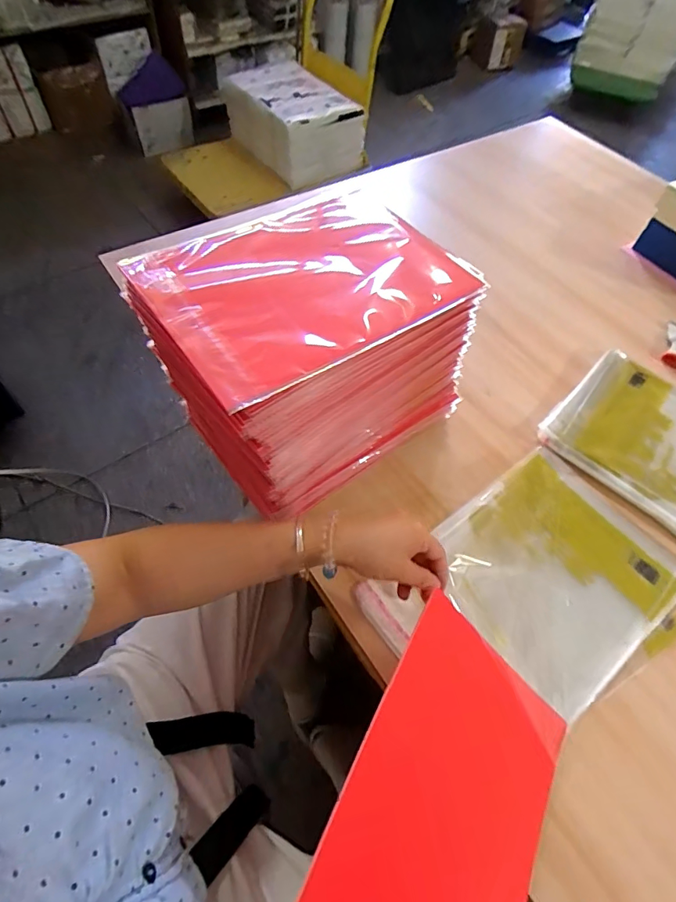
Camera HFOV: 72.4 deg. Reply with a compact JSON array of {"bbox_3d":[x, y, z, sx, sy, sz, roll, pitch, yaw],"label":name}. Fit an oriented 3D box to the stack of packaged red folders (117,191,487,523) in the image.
[{"bbox_3d":[-0.020,-0.118,0.524,0.317,0.224,0.219,-35,66,-22],"label":"stack of packaged red folders"}]

